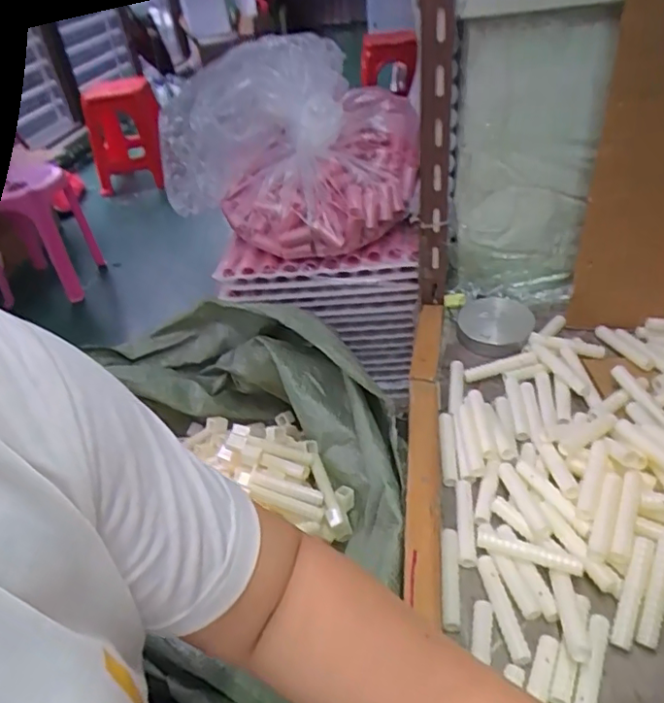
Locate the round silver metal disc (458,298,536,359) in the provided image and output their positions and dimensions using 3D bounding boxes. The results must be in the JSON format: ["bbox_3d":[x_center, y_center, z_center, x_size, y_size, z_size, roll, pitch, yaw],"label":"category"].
[{"bbox_3d":[0.195,-0.033,0.686,0.086,0.018,0.107,12,42,23],"label":"round silver metal disc"}]

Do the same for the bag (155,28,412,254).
[{"bbox_3d":[-0.074,-0.304,0.819,0.331,0.216,0.343,-15,38,-9],"label":"bag"}]

